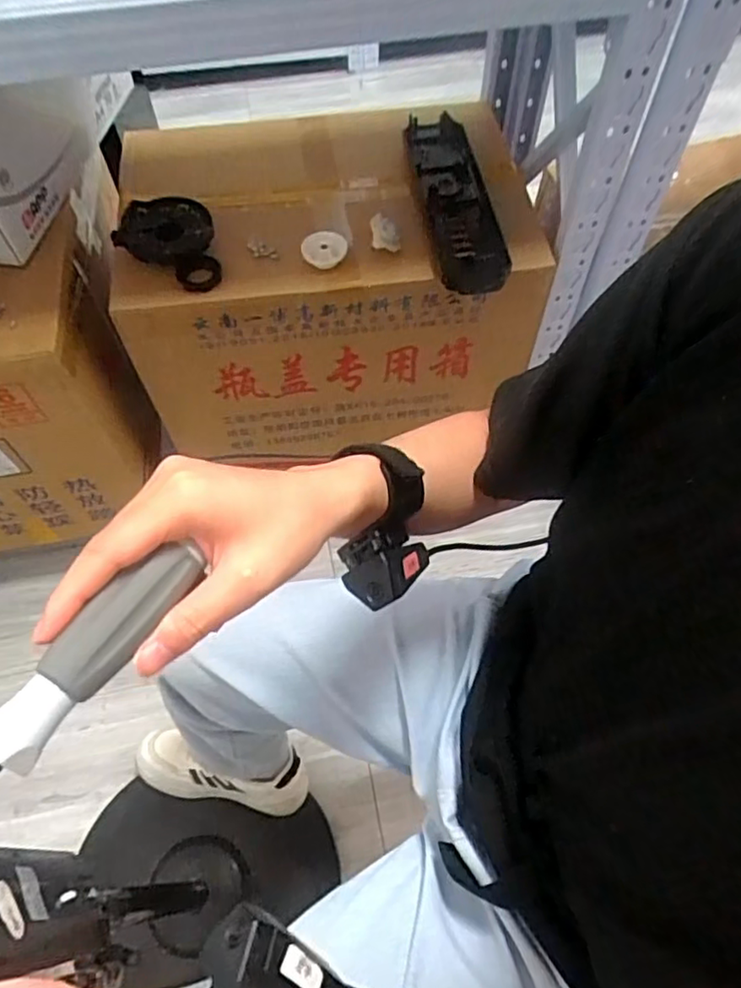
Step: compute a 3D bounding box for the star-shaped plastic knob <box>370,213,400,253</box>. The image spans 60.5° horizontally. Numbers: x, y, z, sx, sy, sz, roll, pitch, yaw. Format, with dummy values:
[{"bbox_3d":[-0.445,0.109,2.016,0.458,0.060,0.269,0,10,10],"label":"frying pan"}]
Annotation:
[{"bbox_3d":[0.018,-0.332,0.808,0.036,0.027,0.039,-5,60,-2],"label":"star-shaped plastic knob"}]

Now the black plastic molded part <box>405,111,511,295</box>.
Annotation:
[{"bbox_3d":[0.112,-0.393,0.854,0.101,0.038,0.327,-6,60,-3],"label":"black plastic molded part"}]

